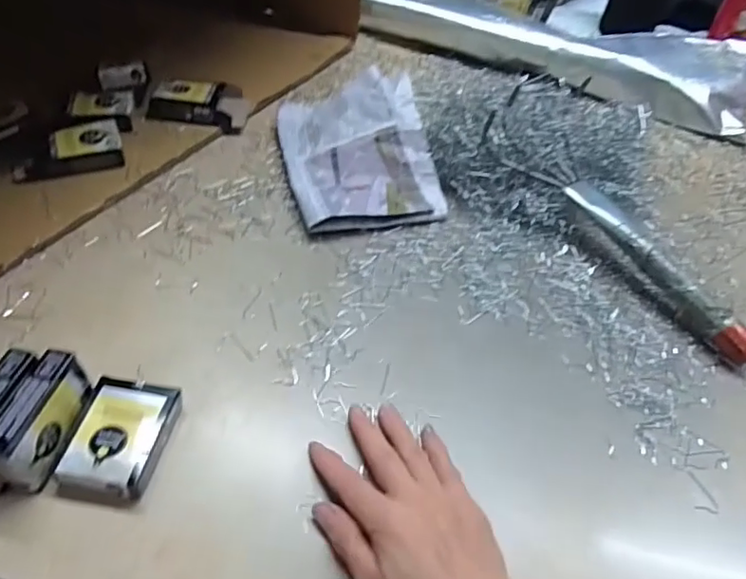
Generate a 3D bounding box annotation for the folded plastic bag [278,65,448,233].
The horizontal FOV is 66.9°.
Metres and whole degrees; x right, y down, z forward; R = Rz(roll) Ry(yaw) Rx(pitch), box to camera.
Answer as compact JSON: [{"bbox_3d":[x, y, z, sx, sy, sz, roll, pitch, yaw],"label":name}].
[{"bbox_3d":[-0.017,-0.149,0.573,0.143,0.053,0.194,-9,51,-14],"label":"folded plastic bag"}]

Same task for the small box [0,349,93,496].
[{"bbox_3d":[-0.208,0.086,0.361,0.024,0.060,0.076,13,49,5],"label":"small box"}]

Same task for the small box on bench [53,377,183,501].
[{"bbox_3d":[-0.167,0.097,0.375,0.055,0.024,0.075,9,49,1],"label":"small box on bench"}]

